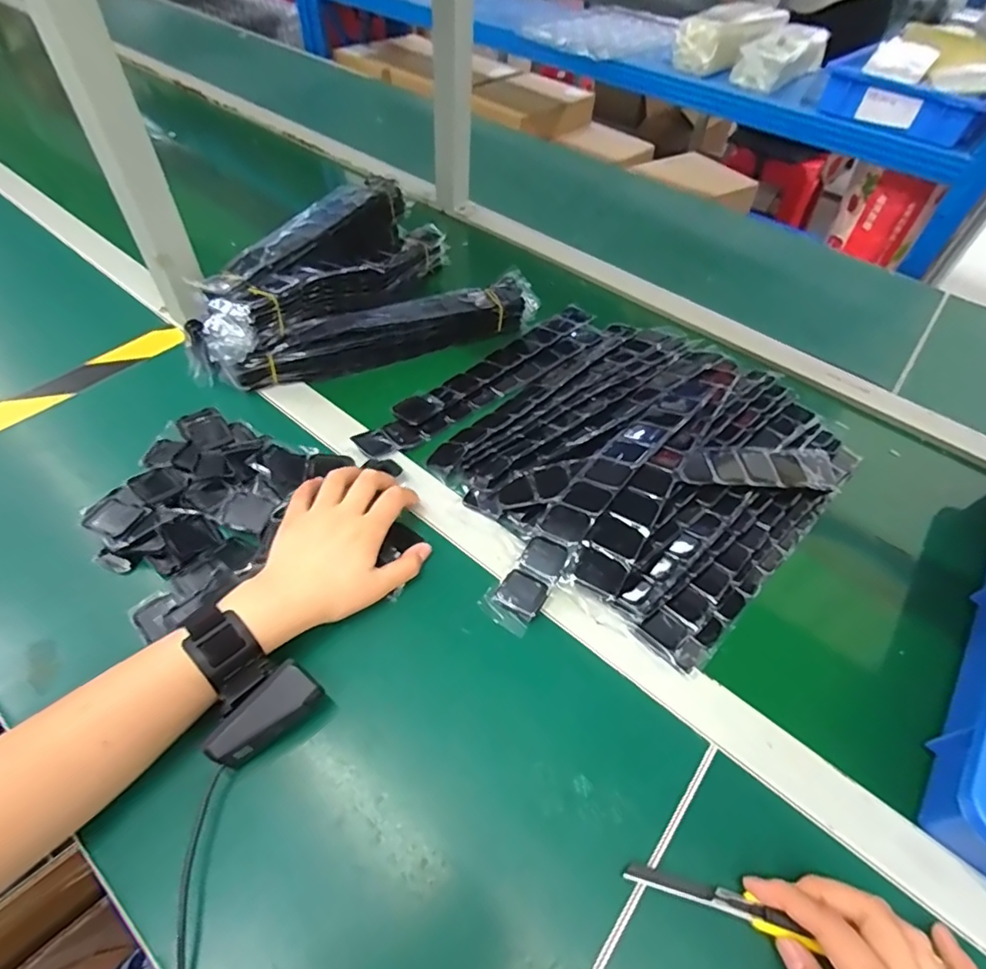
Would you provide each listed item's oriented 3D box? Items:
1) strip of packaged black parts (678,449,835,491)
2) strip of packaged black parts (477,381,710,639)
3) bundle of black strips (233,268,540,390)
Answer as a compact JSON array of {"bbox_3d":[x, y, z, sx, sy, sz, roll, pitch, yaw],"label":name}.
[{"bbox_3d":[0.250,-0.015,0.503,0.173,0.005,0.045,-2,56,-15],"label":"strip of packaged black parts"},{"bbox_3d":[0.111,-0.010,0.485,0.047,0.032,0.341,33,57,20],"label":"strip of packaged black parts"},{"bbox_3d":[-0.107,-0.174,0.597,0.333,0.066,0.042,-20,56,-18],"label":"bundle of black strips"}]

